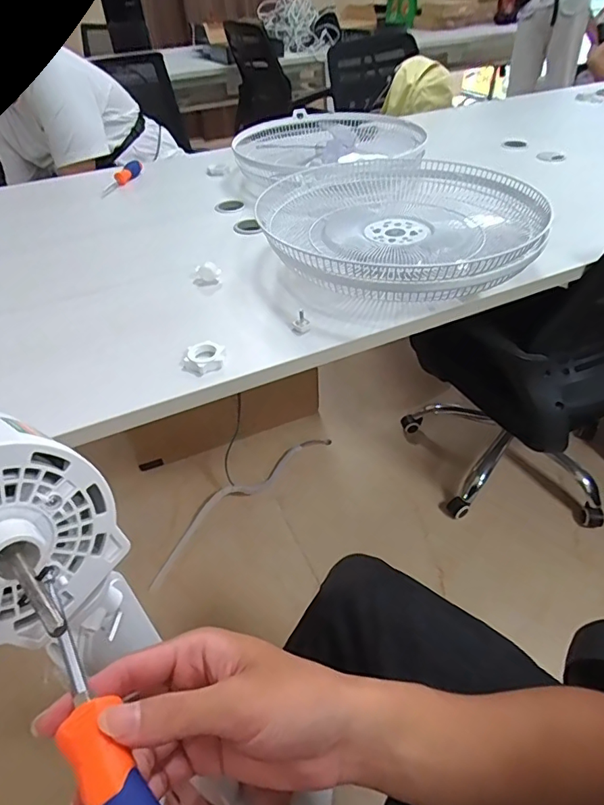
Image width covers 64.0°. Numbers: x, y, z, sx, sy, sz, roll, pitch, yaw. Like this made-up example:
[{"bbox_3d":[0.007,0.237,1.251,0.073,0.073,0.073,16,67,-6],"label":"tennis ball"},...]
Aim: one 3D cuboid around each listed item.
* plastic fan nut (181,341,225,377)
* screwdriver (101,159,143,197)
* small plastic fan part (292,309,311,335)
[{"bbox_3d":[-0.131,-0.057,0.640,0.053,0.020,0.050,-5,43,-2],"label":"plastic fan nut"},{"bbox_3d":[-0.451,-0.554,1.191,0.034,0.030,0.172,11,44,15],"label":"screwdriver"},{"bbox_3d":[-0.002,-0.115,0.683,0.023,0.029,0.023,-5,43,-2],"label":"small plastic fan part"}]

